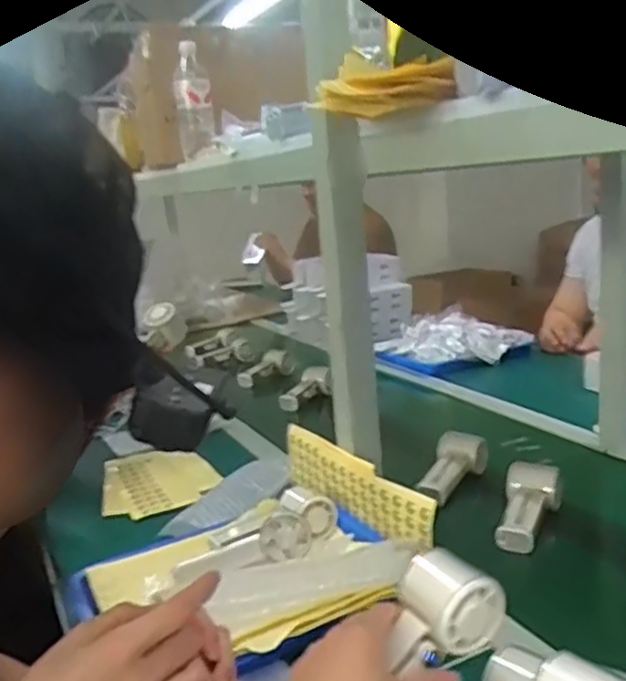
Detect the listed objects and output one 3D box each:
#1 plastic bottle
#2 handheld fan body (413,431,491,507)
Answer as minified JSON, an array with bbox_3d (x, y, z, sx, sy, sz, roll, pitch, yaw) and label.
[{"bbox_3d":[-0.233,-0.475,1.394,0.071,0.198,0.079,-6,12,-5],"label":"plastic bottle"},{"bbox_3d":[0.193,0.178,1.009,0.058,0.055,0.154,8,28,39],"label":"handheld fan body"}]

